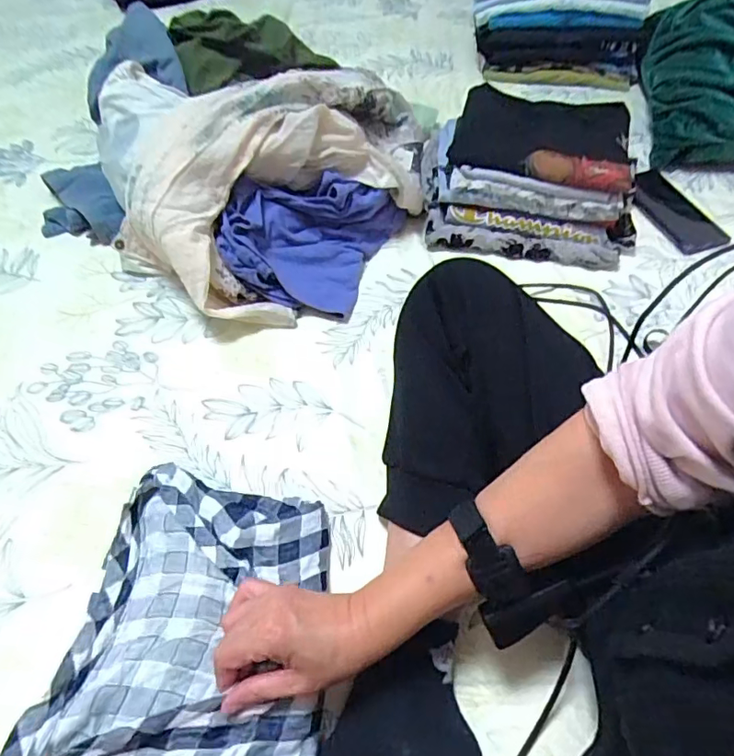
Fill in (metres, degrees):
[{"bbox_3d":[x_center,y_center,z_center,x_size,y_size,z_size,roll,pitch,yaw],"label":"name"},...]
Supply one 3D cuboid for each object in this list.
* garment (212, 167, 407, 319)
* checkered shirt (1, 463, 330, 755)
[{"bbox_3d":[-0.069,-0.178,0.652,0.167,0.094,0.204,17,56,13],"label":"garment"},{"bbox_3d":[-0.132,0.195,0.421,0.197,0.042,0.244,5,55,4],"label":"checkered shirt"}]

